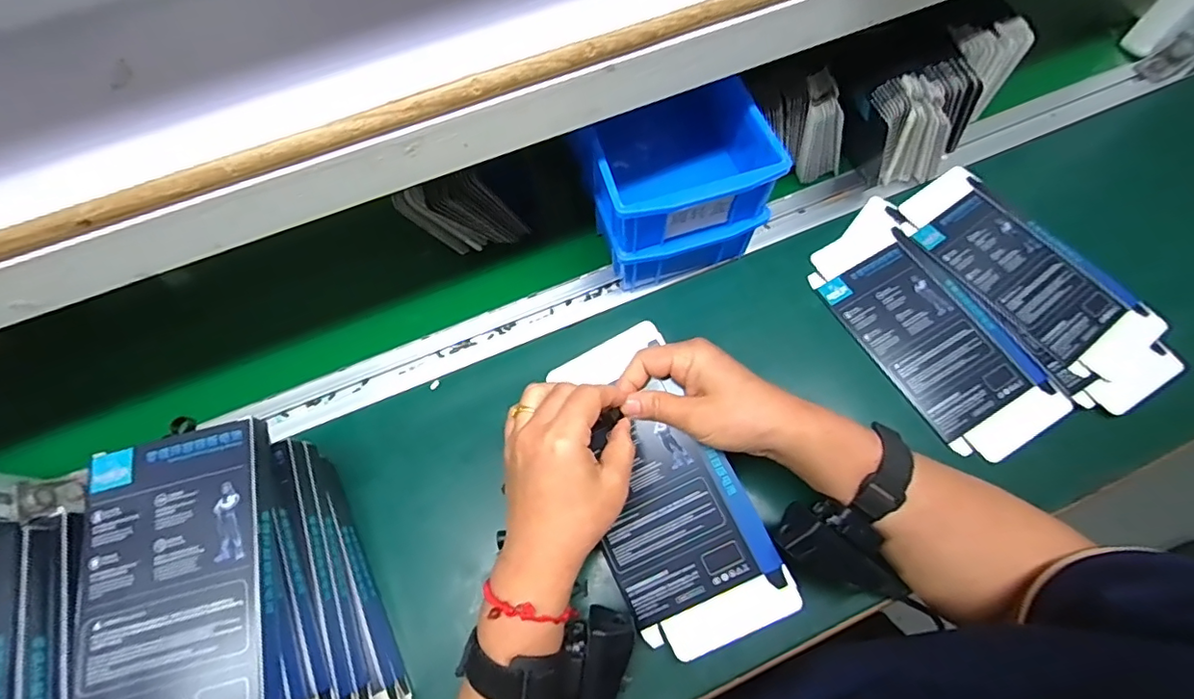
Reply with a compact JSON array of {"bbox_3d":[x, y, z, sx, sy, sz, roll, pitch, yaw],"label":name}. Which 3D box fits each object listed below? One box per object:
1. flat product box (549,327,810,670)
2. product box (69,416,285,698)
[{"bbox_3d":[0.043,0.099,0.390,0.108,0.007,0.223,-28,78,6],"label":"flat product box"},{"bbox_3d":[-0.225,0.140,0.288,0.097,0.021,0.189,-15,67,-4],"label":"product box"}]

